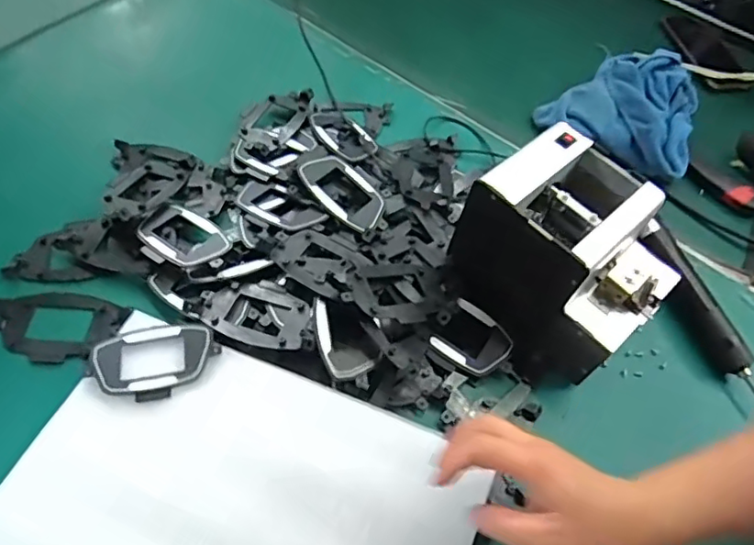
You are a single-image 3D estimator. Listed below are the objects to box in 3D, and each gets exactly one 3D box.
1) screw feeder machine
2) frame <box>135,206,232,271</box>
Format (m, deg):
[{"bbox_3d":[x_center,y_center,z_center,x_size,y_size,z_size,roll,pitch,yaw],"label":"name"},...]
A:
[{"bbox_3d":[0.180,-0.012,0.552,0.137,0.152,0.174,-33,67,-24],"label":"screw feeder machine"},{"bbox_3d":[-0.195,-0.032,0.582,0.099,0.026,0.068,35,60,15],"label":"frame"}]

